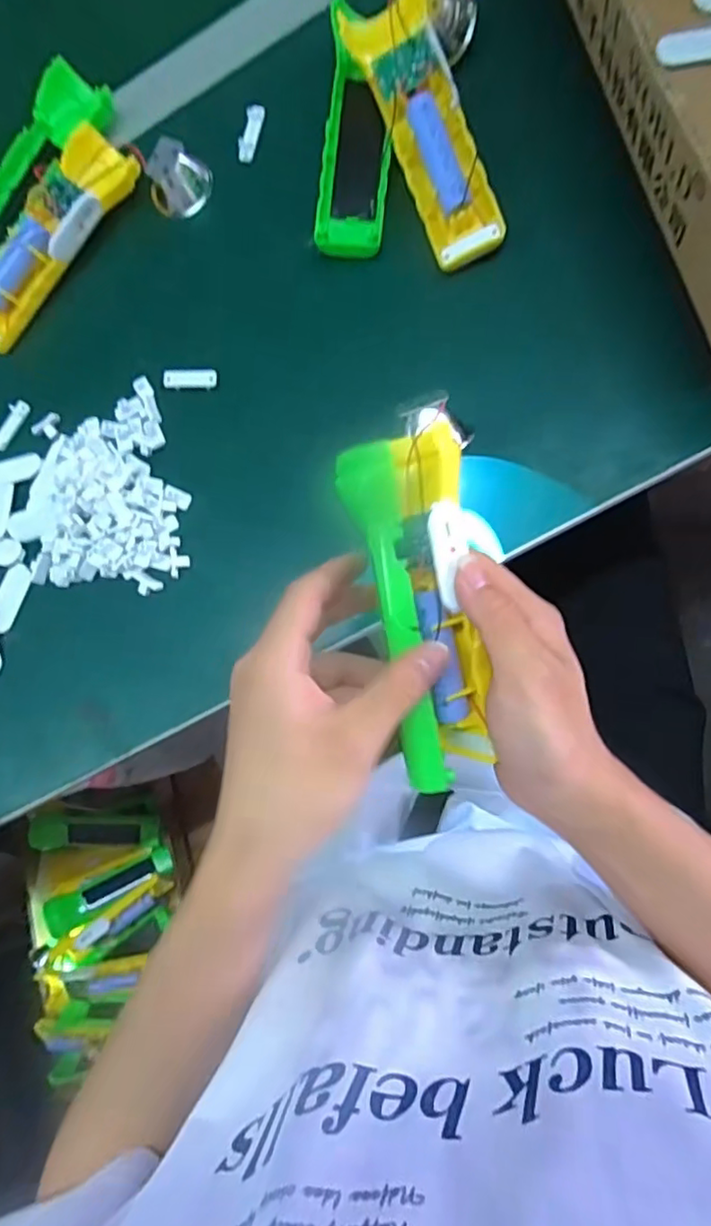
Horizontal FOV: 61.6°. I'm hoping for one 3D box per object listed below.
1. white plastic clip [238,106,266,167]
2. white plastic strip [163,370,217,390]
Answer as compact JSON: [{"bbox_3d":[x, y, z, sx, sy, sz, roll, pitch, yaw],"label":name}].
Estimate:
[{"bbox_3d":[-0.073,-0.331,0.412,0.013,0.004,0.039,17,88,12],"label":"white plastic clip"},{"bbox_3d":[-0.111,-0.157,0.401,0.037,0.007,0.013,6,86,12],"label":"white plastic strip"}]

